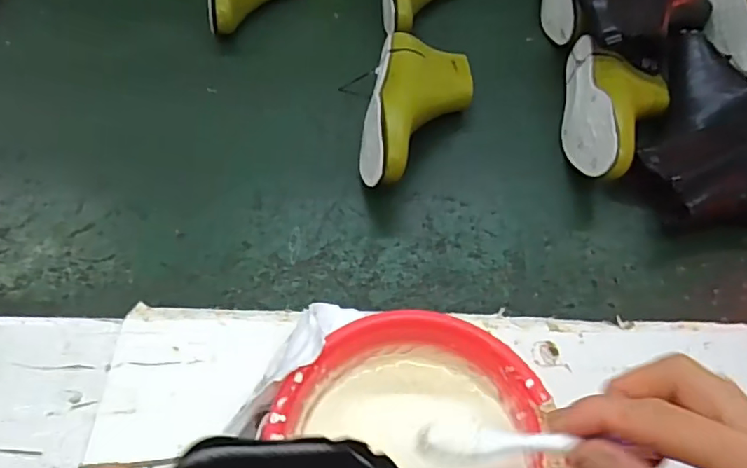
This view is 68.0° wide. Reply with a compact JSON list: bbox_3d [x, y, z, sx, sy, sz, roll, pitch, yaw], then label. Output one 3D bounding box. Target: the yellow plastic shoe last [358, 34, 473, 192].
[{"bbox_3d":[0.051,-0.146,0.641,0.115,0.082,0.249,9,54,4],"label":"yellow plastic shoe last"}]

